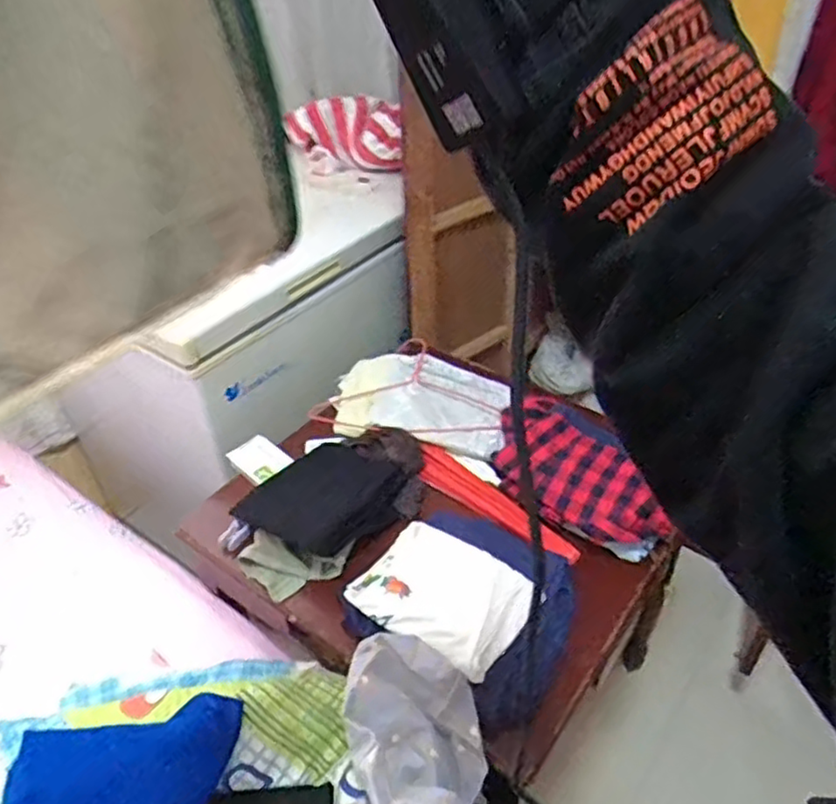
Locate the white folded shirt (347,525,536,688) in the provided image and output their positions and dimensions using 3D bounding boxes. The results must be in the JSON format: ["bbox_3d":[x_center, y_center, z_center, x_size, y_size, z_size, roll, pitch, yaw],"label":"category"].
[{"bbox_3d":[0.034,0.260,0.928,0.223,0.034,0.160,24,46,29],"label":"white folded shirt"}]

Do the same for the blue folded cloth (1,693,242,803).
[{"bbox_3d":[-0.340,0.474,0.786,0.266,0.029,0.202,-9,65,-8],"label":"blue folded cloth"}]

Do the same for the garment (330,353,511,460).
[{"bbox_3d":[0.001,-0.004,1.253,0.338,0.044,0.204,9,41,14],"label":"garment"}]

